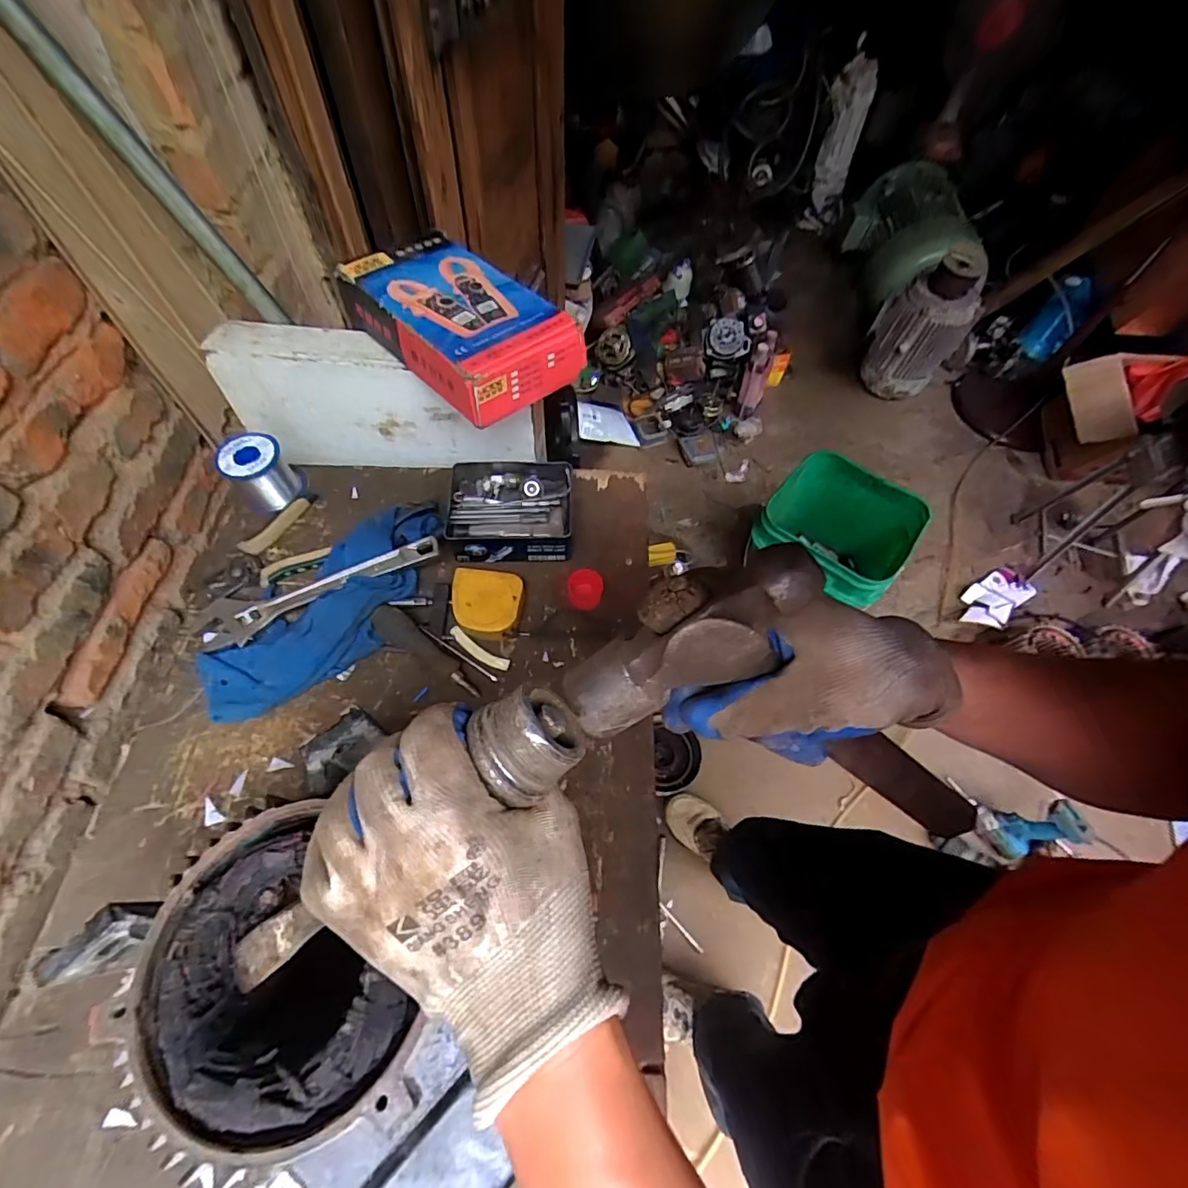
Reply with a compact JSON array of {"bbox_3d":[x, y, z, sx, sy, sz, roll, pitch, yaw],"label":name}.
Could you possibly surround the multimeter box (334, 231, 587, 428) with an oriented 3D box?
[{"bbox_3d":[-0.131,-0.268,0.531,0.129,0.063,0.217,-40,69,-22],"label":"multimeter box"}]

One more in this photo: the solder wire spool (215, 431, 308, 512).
[{"bbox_3d":[-0.359,-0.128,0.585,0.066,0.073,0.056,-33,66,-19],"label":"solder wire spool"}]

